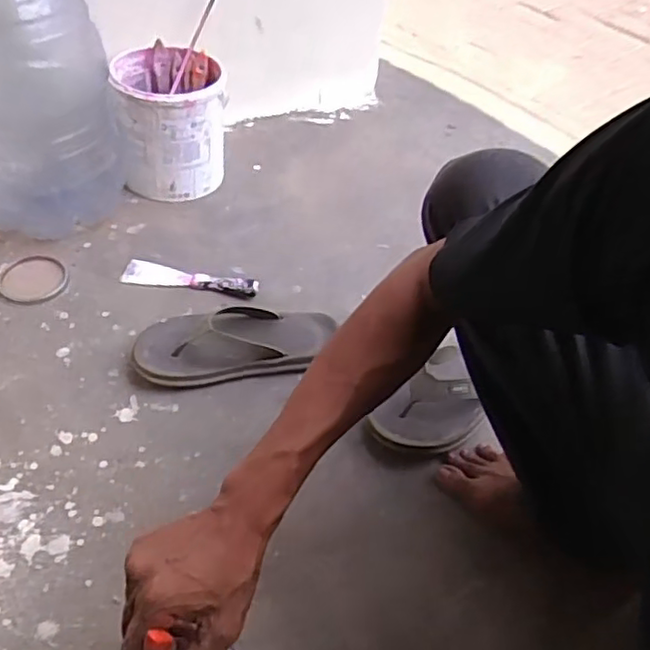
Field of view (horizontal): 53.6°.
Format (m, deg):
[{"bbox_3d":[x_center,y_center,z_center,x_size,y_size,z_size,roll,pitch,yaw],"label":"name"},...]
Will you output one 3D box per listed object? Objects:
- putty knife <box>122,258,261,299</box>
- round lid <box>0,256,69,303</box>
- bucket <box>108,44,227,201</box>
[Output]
[{"bbox_3d":[-0.202,-0.070,0.968,0.205,0.013,0.045,7,48,6],"label":"putty knife"},{"bbox_3d":[-0.429,-0.068,0.946,0.093,0.006,0.093,0,48,0],"label":"round lid"},{"bbox_3d":[-0.256,-0.336,1.097,0.175,0.203,0.175,0,48,0],"label":"bucket"}]

